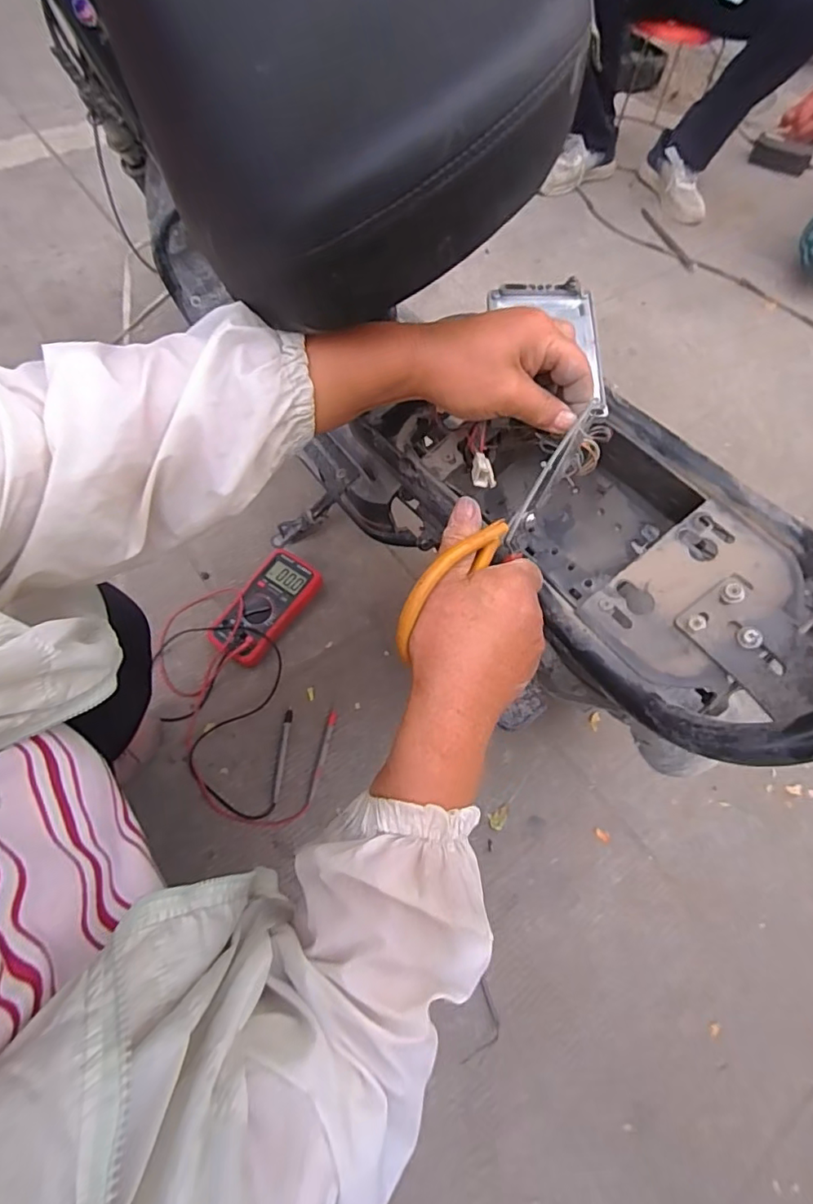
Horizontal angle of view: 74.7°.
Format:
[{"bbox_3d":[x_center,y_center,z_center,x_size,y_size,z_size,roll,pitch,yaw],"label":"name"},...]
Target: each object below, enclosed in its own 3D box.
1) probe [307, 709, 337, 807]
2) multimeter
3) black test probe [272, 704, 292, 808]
[{"bbox_3d":[-0.120,0.222,0.762,0.012,0.013,0.130,12,62,2],"label":"probe"},{"bbox_3d":[-0.222,0.012,0.842,0.098,0.053,0.186,33,65,13],"label":"multimeter"},{"bbox_3d":[-0.176,0.217,0.757,0.010,0.013,0.130,6,62,-1],"label":"black test probe"}]

